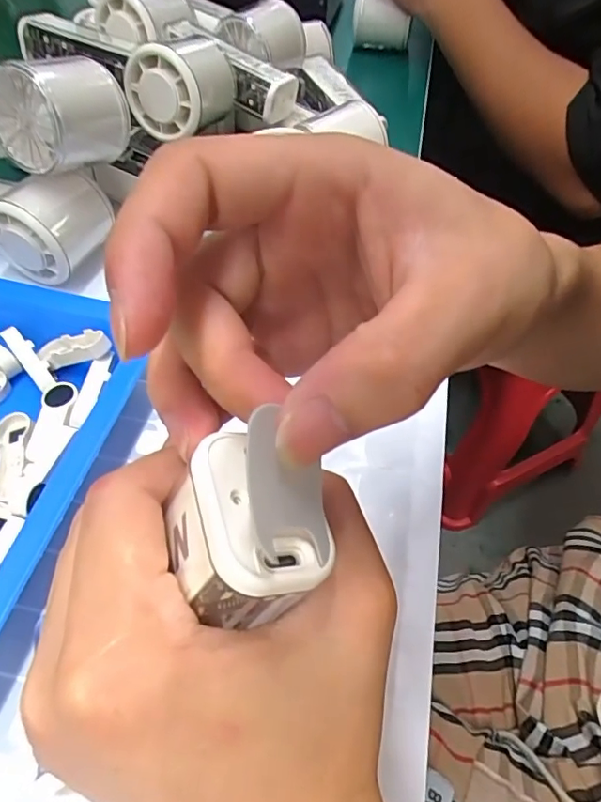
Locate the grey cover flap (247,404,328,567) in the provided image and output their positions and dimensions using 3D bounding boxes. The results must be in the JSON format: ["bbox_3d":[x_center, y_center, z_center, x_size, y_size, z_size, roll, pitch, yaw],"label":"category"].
[{"bbox_3d":[-0.002,0.018,0.114,0.004,0.023,0.031,-17,68,37],"label":"grey cover flap"}]

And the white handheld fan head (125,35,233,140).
[{"bbox_3d":[-0.081,-0.218,0.358,0.055,0.054,0.062,19,57,12],"label":"white handheld fan head"}]

